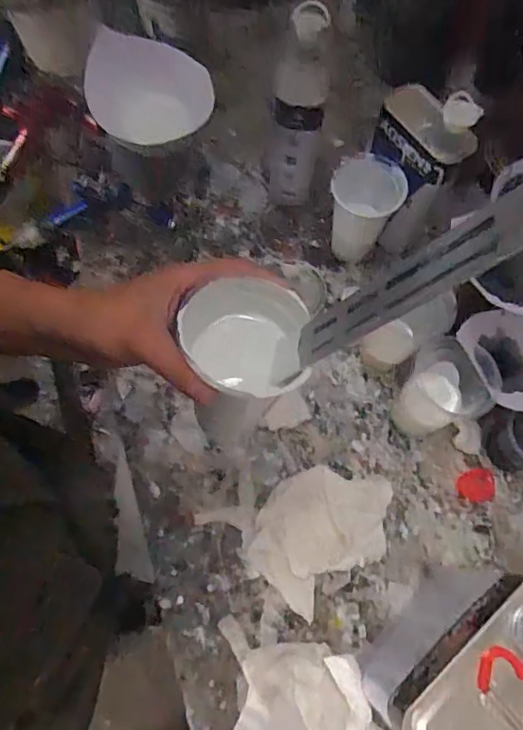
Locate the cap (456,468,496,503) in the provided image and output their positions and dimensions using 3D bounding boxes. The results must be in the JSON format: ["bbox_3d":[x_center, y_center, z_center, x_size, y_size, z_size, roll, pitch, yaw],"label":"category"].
[{"bbox_3d":[0.252,0.141,0.632,0.049,0.014,0.037,-6,69,-4],"label":"cap"}]

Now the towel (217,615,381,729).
[{"bbox_3d":[0.031,0.341,0.536,0.160,0.051,0.118,11,69,2],"label":"towel"}]

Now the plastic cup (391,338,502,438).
[{"bbox_3d":[0.203,0.027,0.615,0.099,0.127,0.081,-20,71,-9],"label":"plastic cup"}]

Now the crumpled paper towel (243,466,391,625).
[{"bbox_3d":[0.068,0.179,0.597,0.171,0.041,0.125,-35,74,-14],"label":"crumpled paper towel"}]

